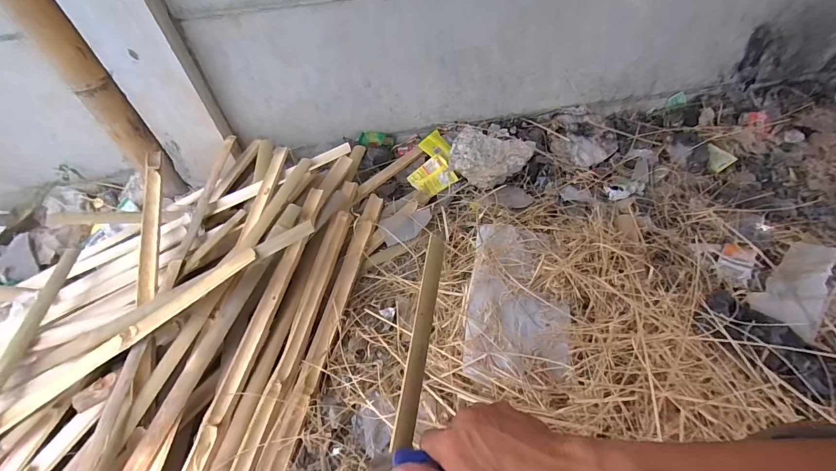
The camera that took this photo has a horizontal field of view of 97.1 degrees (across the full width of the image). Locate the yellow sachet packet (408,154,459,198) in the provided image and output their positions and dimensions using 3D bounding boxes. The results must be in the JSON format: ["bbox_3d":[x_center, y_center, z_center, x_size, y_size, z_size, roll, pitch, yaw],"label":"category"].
[{"bbox_3d":[0.044,-0.171,1.079,0.116,0.022,0.103,-38,77,-9],"label":"yellow sachet packet"}]

